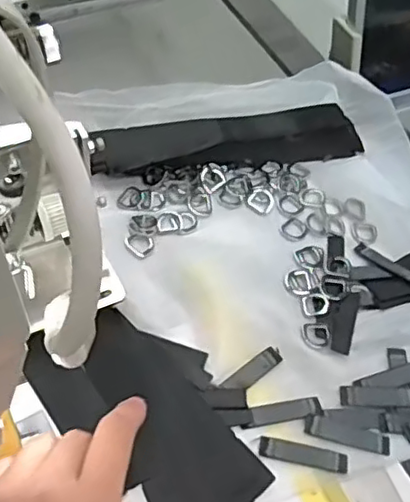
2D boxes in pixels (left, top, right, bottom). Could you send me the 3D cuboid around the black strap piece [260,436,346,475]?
[{"bbox_3d":[0.057,0.116,0.364,0.051,0.004,0.011,12,53,1],"label":"black strap piece"}]

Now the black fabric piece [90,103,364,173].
[{"bbox_3d":[0.019,-0.087,0.496,0.213,0.033,0.046,-11,56,-15],"label":"black fabric piece"}]

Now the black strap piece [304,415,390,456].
[{"bbox_3d":[0.084,0.109,0.375,0.050,0.007,0.014,13,53,2],"label":"black strap piece"}]

